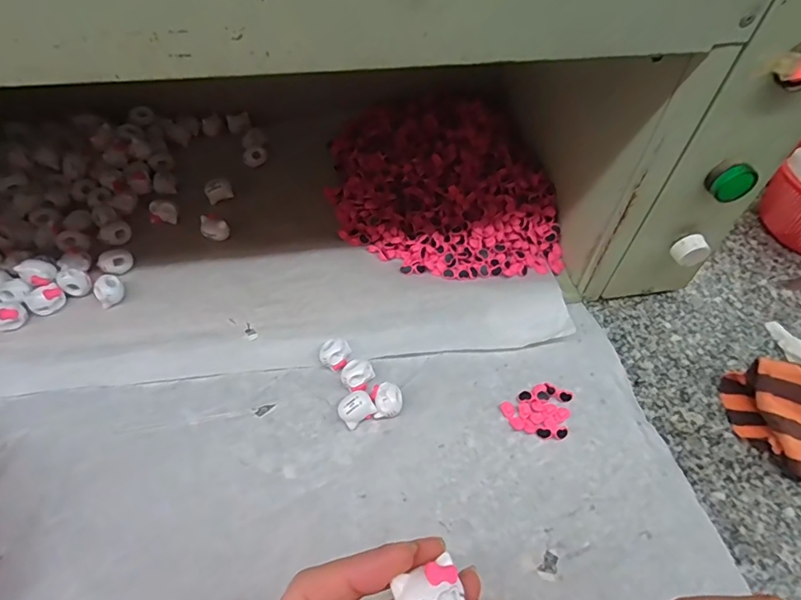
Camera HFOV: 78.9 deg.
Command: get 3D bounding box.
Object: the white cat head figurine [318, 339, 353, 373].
[{"bbox_3d":[-0.052,0.044,0.392,0.025,0.014,0.022,-8,53,-8],"label":"white cat head figurine"}]

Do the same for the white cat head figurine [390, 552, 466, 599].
[{"bbox_3d":[0.011,0.107,0.177,0.023,0.007,0.020,-12,54,-11],"label":"white cat head figurine"}]

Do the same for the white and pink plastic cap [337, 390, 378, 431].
[{"bbox_3d":[-0.034,0.081,0.366,0.025,0.021,0.022,-26,58,-20],"label":"white and pink plastic cap"}]

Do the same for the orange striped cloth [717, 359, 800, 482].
[{"bbox_3d":[0.289,0.086,0.363,0.058,0.046,0.085,-31,60,-23],"label":"orange striped cloth"}]

